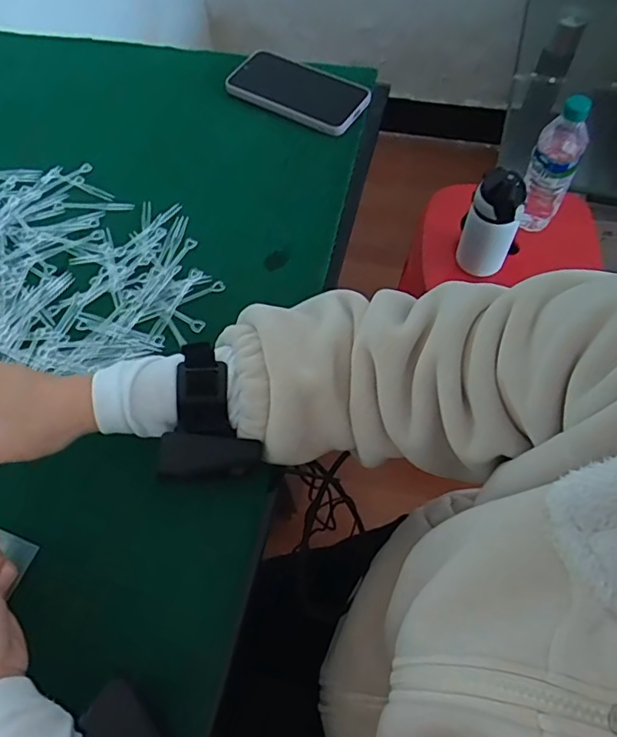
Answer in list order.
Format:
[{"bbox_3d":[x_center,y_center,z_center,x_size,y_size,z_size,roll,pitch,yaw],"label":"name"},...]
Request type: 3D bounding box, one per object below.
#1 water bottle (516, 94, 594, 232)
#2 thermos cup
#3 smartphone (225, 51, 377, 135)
[{"bbox_3d":[0.363,-0.299,0.815,0.067,0.217,0.060,22,65,14],"label":"water bottle"},{"bbox_3d":[0.270,-0.212,0.803,0.071,0.166,0.071,-1,61,3],"label":"thermos cup"},{"bbox_3d":[-0.010,-0.316,0.622,0.158,0.018,0.077,29,66,16],"label":"smartphone"}]

